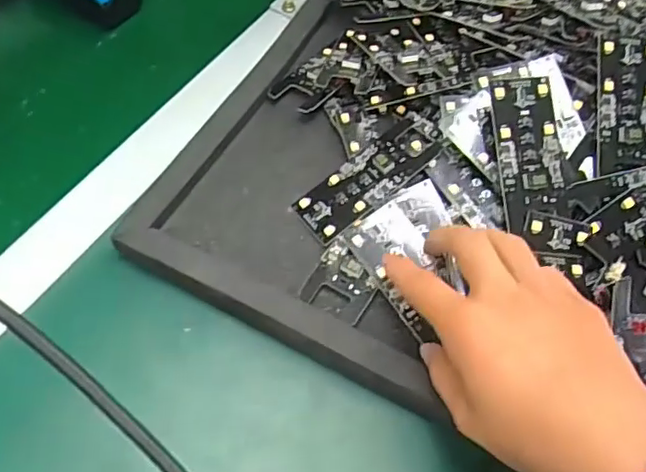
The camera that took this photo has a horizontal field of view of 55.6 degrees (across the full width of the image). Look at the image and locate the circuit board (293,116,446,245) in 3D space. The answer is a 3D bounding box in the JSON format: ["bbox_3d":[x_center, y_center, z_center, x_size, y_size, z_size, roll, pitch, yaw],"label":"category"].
[{"bbox_3d":[0.032,-0.040,0.410,0.108,0.009,0.037,-40,63,-8],"label":"circuit board"}]

